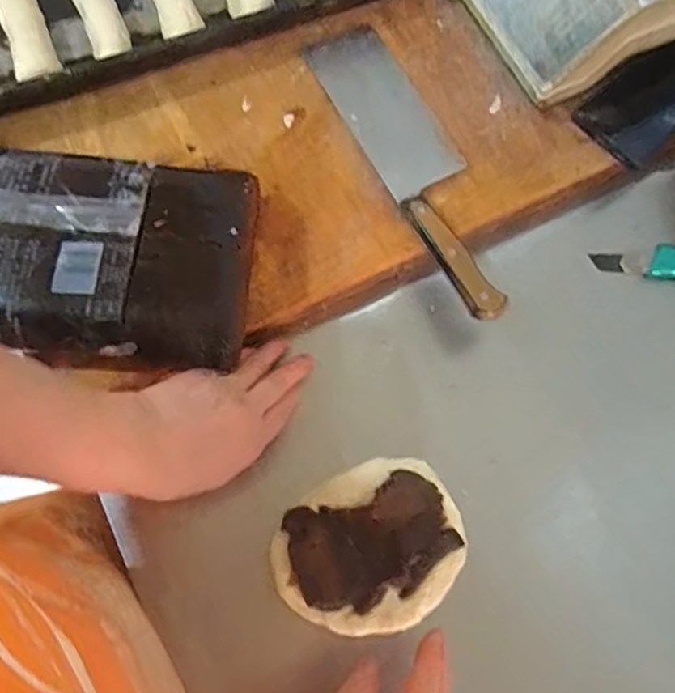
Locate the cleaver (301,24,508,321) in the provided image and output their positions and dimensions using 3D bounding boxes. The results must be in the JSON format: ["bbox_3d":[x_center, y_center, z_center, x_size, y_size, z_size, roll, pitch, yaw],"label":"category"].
[{"bbox_3d":[0.069,-0.160,0.532,0.072,0.022,0.295,-27,75,-10],"label":"cleaver"}]

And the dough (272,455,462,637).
[{"bbox_3d":[0.027,0.154,0.477,0.141,0.017,0.116,-31,76,-11],"label":"dough"}]

